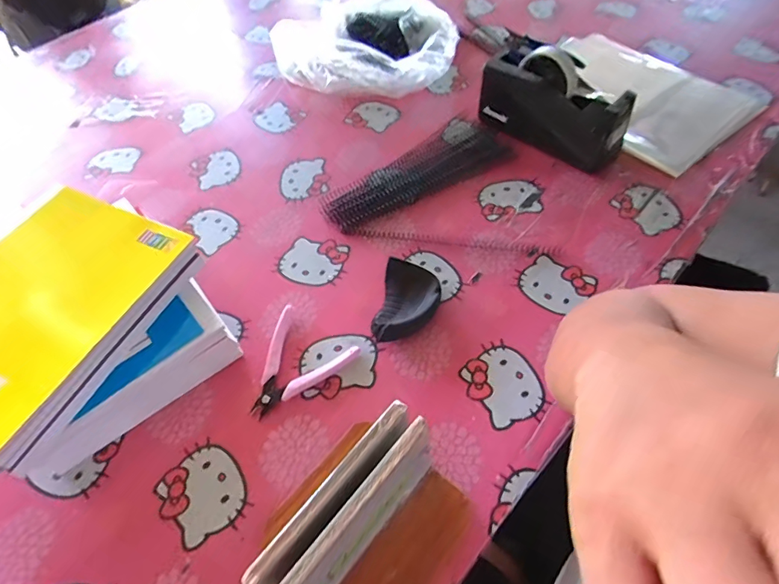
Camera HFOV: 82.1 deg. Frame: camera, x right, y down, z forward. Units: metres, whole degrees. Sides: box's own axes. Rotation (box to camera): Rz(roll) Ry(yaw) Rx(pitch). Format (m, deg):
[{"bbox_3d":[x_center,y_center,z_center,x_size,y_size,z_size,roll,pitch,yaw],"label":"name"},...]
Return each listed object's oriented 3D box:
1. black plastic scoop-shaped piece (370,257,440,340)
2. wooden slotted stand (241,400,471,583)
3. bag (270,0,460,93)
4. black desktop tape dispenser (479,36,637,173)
[{"bbox_3d":[0.021,0.013,0.503,0.063,0.032,0.095,12,57,12],"label":"black plastic scoop-shaped piece"},{"bbox_3d":[-0.021,0.170,0.345,0.134,0.117,0.145,35,64,24],"label":"wooden slotted stand"},{"bbox_3d":[-0.060,-0.438,0.785,0.357,0.082,0.215,20,59,17],"label":"bag"},{"bbox_3d":[0.231,-0.261,0.630,0.079,0.120,0.199,-38,61,-20],"label":"black desktop tape dispenser"}]

